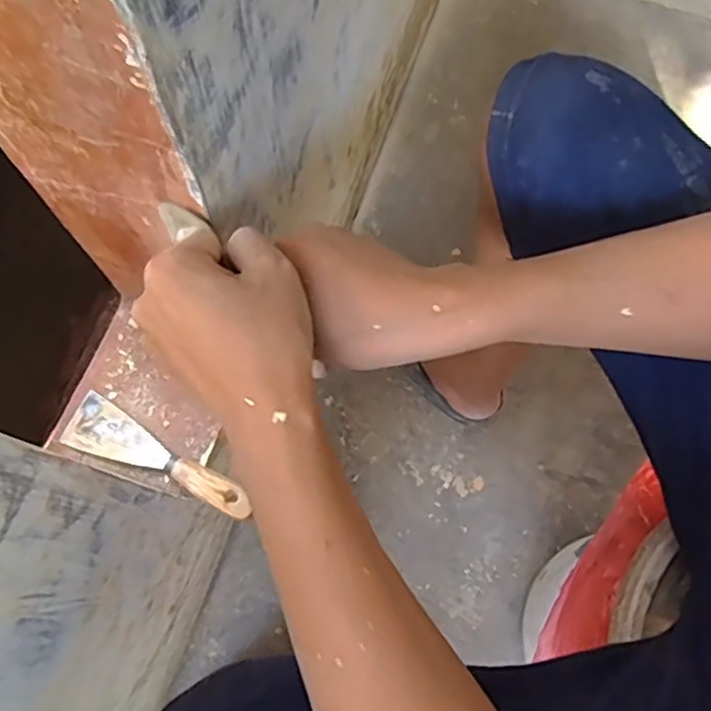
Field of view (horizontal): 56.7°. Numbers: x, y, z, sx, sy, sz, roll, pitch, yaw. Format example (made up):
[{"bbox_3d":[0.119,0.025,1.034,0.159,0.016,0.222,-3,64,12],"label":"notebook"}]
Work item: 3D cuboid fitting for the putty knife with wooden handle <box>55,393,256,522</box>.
[{"bbox_3d":[-0.163,0.089,0.538,0.169,0.013,0.043,30,75,7],"label":"putty knife with wooden handle"}]

